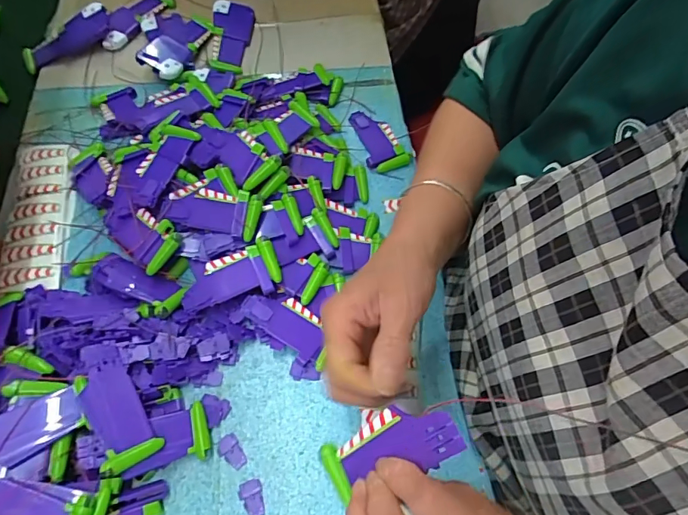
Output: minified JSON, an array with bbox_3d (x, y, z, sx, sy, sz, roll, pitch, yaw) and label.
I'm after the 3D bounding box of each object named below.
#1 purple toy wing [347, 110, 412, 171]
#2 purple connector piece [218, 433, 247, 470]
[{"bbox_3d":[0.037,-0.136,0.517,0.046,0.009,0.089,-18,64,-10],"label":"purple toy wing"},{"bbox_3d":[-0.090,0.155,0.361,0.016,0.004,0.027,-32,67,-16],"label":"purple connector piece"}]

